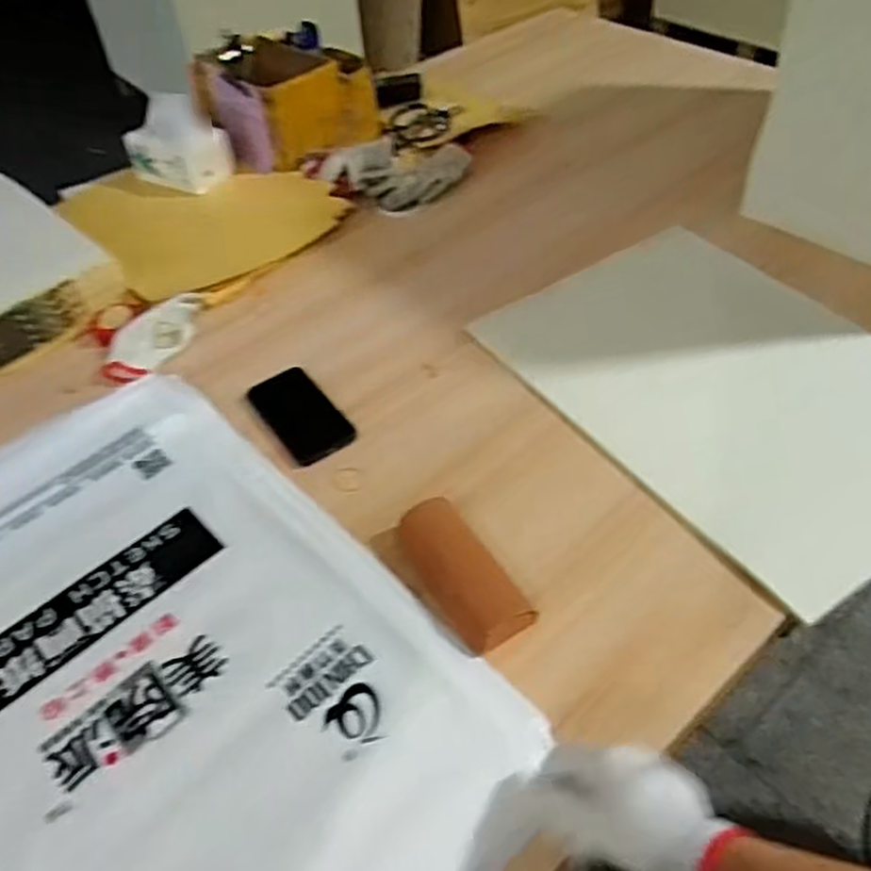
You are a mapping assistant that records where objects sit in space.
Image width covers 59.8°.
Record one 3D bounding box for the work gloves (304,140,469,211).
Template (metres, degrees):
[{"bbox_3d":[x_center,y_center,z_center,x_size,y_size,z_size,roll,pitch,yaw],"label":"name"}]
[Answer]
[{"bbox_3d":[-0.073,-0.425,1.214,0.250,0.059,0.174,-20,48,-13],"label":"work gloves"}]

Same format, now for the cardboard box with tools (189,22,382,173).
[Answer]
[{"bbox_3d":[-0.252,-0.580,1.285,0.227,0.137,0.238,-37,54,-25],"label":"cardboard box with tools"}]

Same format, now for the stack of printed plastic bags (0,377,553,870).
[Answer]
[{"bbox_3d":[-0.261,0.198,0.655,0.437,0.042,0.639,-35,52,-26],"label":"stack of printed plastic bags"}]

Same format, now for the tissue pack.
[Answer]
[{"bbox_3d":[-0.424,-0.478,1.239,0.169,0.117,0.098,13,50,18],"label":"tissue pack"}]

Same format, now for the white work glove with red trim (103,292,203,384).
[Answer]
[{"bbox_3d":[-0.365,-0.132,0.985,0.071,0.041,0.167,12,49,17],"label":"white work glove with red trim"}]

